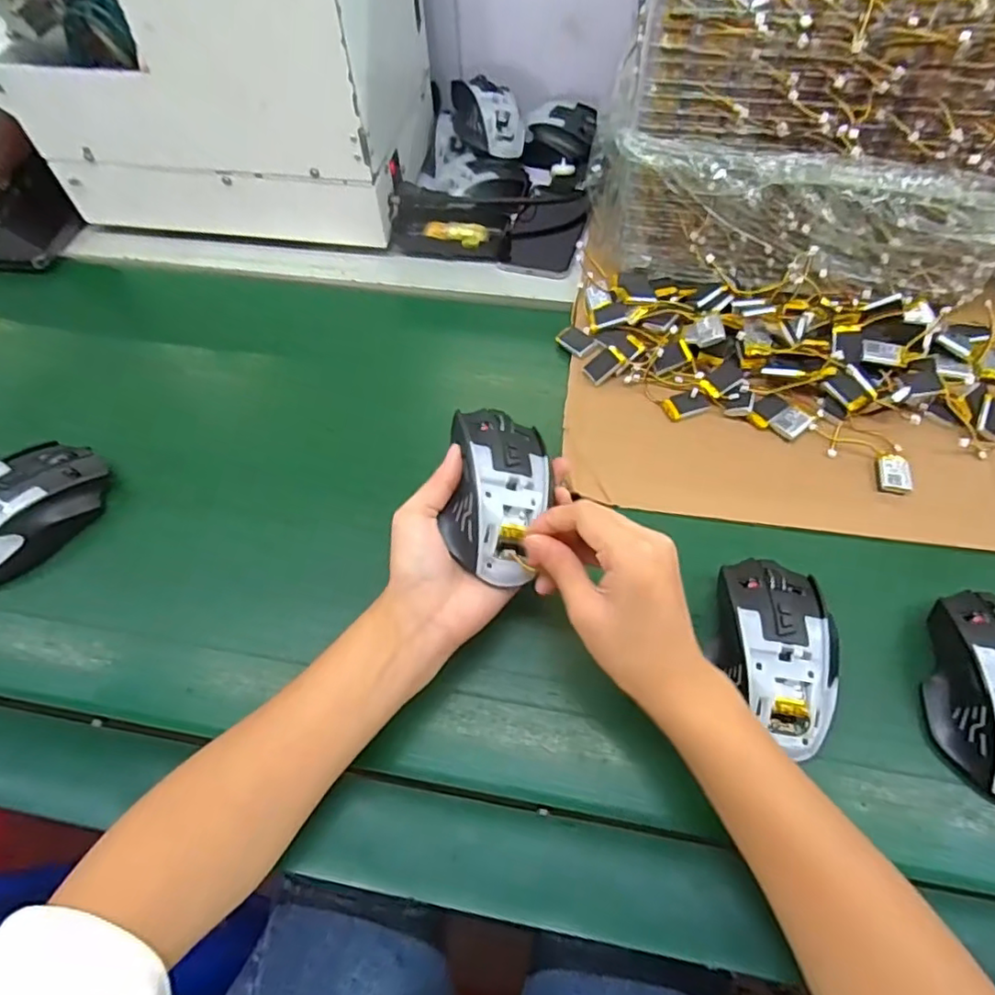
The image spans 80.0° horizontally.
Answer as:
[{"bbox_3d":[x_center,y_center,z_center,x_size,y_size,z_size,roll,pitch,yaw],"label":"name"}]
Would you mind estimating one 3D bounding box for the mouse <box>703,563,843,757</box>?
[{"bbox_3d":[0.165,0.085,0.352,0.067,0.034,0.108,11,56,9],"label":"mouse"}]

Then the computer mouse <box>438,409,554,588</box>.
[{"bbox_3d":[0.002,-0.008,0.358,0.058,0.046,0.105,2,55,3],"label":"computer mouse"}]

